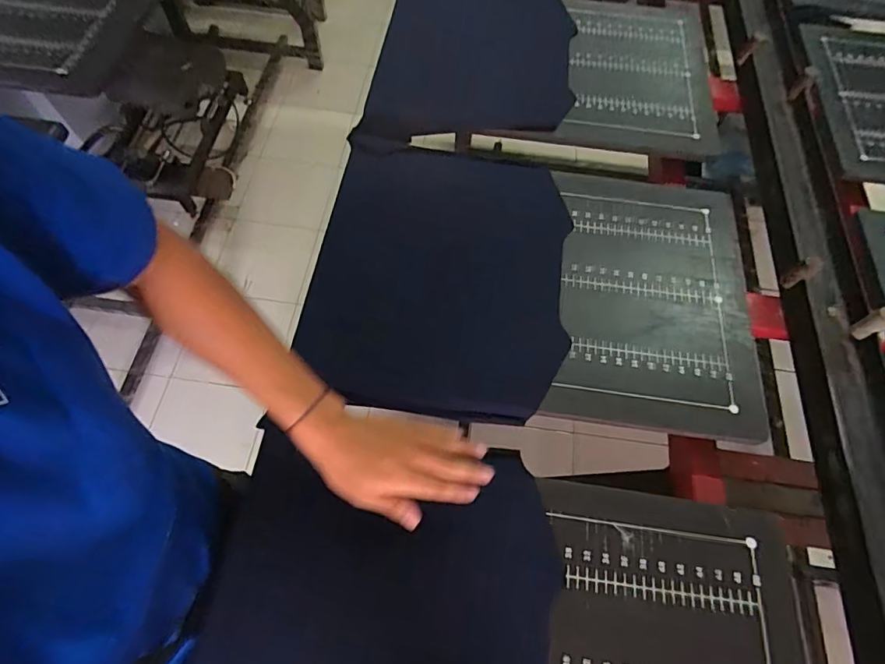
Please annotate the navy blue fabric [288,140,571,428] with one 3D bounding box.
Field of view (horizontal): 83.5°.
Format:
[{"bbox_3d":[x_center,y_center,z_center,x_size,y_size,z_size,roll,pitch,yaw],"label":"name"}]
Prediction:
[{"bbox_3d":[0.002,-0.103,0.688,0.323,0.051,0.436,8,63,-6],"label":"navy blue fabric"}]

